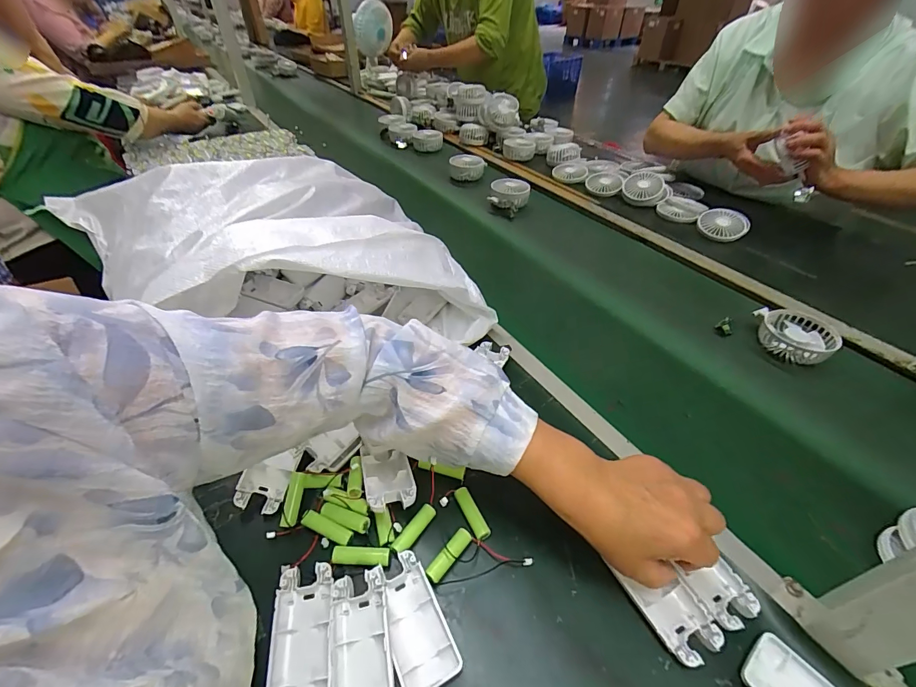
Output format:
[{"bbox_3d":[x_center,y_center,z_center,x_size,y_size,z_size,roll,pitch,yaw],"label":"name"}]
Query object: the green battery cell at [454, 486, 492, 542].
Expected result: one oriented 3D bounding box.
[{"bbox_3d":[0.013,0.166,0.388,0.014,0.016,0.050,-23,46,-19],"label":"green battery cell"}]

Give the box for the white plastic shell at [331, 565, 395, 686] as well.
[{"bbox_3d":[-0.073,0.228,0.301,0.044,0.017,0.095,-10,55,-6],"label":"white plastic shell"}]

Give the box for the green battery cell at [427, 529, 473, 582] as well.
[{"bbox_3d":[-0.007,0.184,0.351,0.012,0.012,0.050,28,51,31],"label":"green battery cell"}]

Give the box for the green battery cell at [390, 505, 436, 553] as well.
[{"bbox_3d":[-0.042,0.177,0.382,0.014,0.010,0.052,28,51,30],"label":"green battery cell"}]

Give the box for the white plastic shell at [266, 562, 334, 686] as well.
[{"bbox_3d":[-0.122,0.229,0.313,0.047,0.021,0.095,-8,42,-4],"label":"white plastic shell"}]

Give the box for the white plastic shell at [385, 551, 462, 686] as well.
[{"bbox_3d":[-0.036,0.222,0.320,0.046,0.018,0.091,-22,45,-18],"label":"white plastic shell"}]

